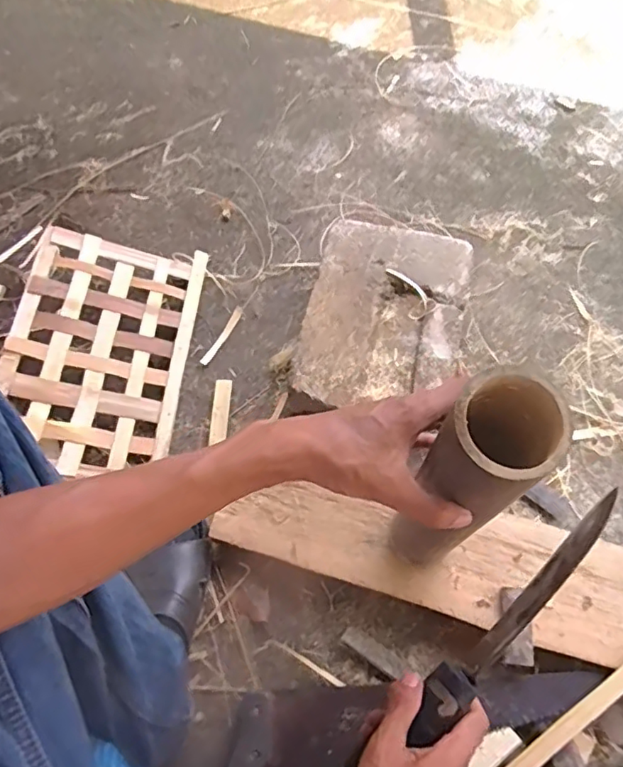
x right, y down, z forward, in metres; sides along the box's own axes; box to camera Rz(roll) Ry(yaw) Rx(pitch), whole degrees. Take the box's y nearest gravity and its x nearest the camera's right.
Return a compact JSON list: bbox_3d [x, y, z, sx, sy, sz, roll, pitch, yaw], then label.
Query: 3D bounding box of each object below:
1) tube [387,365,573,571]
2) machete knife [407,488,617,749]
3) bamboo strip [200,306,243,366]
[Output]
[{"bbox_3d":[0.110,0.097,0.458,0.060,0.347,0.065,0,64,-1],"label":"tube"},{"bbox_3d":[0.162,0.180,0.431,0.028,0.030,0.236,42,86,18],"label":"machete knife"},{"bbox_3d":[-0.132,-0.070,0.812,0.013,0.004,0.104,33,70,-7],"label":"bamboo strip"}]

